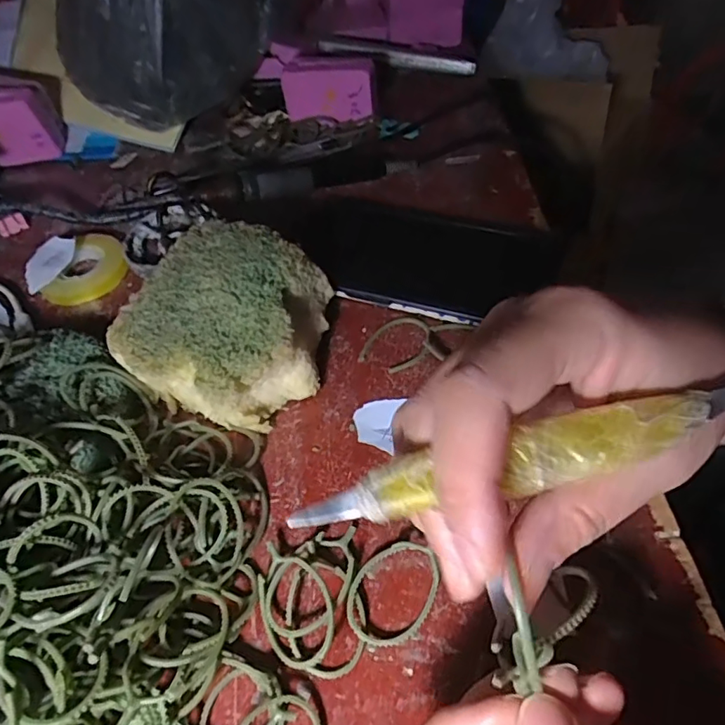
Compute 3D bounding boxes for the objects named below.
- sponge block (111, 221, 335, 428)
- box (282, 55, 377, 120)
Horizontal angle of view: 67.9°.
[{"bbox_3d":[-0.070,-0.020,0.289,0.098,0.049,0.100,17,57,16],"label":"sponge block"},{"bbox_3d":[-0.025,-0.218,0.428,0.070,0.044,0.022,5,54,8],"label":"box"}]

